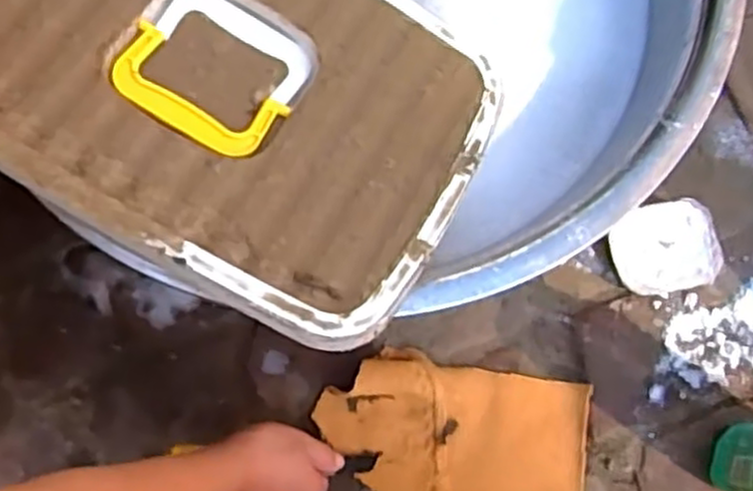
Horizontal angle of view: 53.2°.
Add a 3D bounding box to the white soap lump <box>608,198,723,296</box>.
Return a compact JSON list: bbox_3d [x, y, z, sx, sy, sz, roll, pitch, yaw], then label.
[{"bbox_3d":[0.255,0.003,0.673,0.093,0.023,0.078,-12,79,-3],"label":"white soap lump"}]

